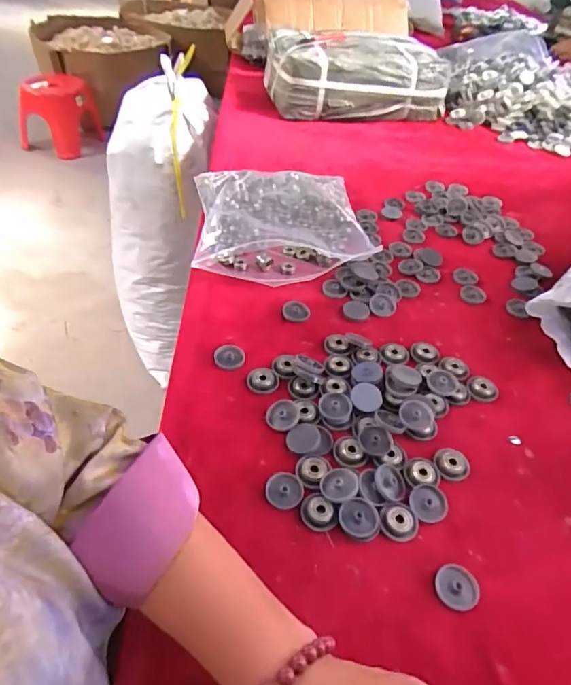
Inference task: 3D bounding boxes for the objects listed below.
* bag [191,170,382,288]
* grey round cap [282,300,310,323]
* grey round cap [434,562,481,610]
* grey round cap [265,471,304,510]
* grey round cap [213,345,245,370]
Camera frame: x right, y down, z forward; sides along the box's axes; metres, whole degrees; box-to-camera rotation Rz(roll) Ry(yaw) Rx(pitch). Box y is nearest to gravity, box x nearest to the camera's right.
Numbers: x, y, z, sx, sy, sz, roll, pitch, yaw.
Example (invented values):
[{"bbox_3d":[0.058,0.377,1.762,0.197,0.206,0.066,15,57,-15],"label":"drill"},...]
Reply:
[{"bbox_3d":[-0.012,-0.190,0.714,0.231,0.055,0.253,-3,44,-8],"label":"bag"},{"bbox_3d":[0.013,-0.040,0.607,0.034,0.008,0.032,3,44,-3],"label":"grey round cap"},{"bbox_3d":[0.137,0.195,0.388,0.034,0.006,0.033,3,44,-3],"label":"grey round cap"},{"bbox_3d":[-0.001,0.132,0.436,0.033,0.004,0.034,3,44,-3],"label":"grey round cap"},{"bbox_3d":[-0.063,0.017,0.545,0.034,0.005,0.037,3,44,-3],"label":"grey round cap"}]

